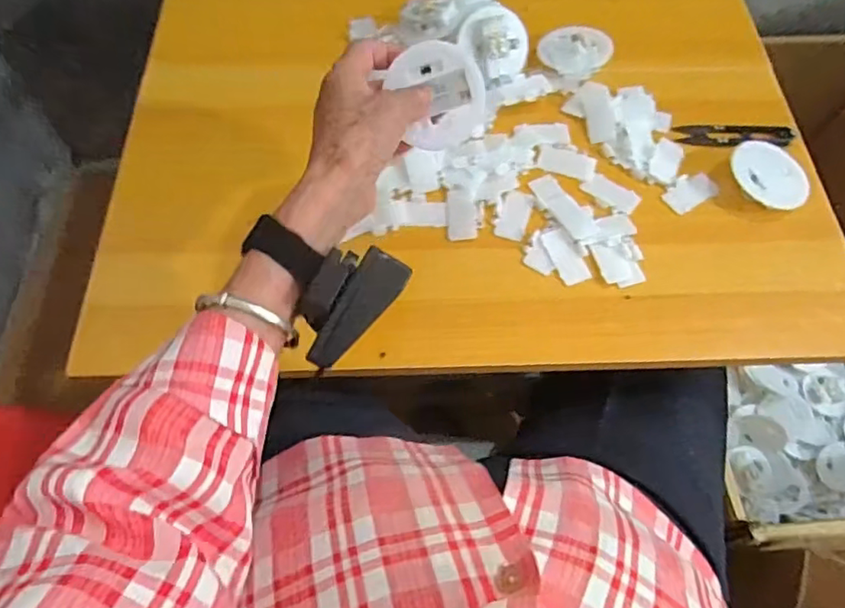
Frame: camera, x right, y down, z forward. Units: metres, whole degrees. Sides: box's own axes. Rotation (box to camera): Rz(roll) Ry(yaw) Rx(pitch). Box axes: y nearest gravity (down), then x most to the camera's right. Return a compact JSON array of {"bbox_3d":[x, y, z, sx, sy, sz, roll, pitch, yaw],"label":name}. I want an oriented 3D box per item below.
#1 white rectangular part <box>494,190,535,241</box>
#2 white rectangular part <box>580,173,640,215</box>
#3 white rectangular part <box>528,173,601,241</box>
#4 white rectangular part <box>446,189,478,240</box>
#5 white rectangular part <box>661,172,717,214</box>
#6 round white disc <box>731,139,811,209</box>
[{"bbox_3d":[0.076,-0.073,0.478,0.024,0.005,0.044,18,62,9],"label":"white rectangular part"},{"bbox_3d":[0.157,-0.092,0.486,0.046,0.004,0.022,30,64,15],"label":"white rectangular part"},{"bbox_3d":[0.116,-0.081,0.481,0.024,0.005,0.071,-24,64,-14],"label":"white rectangular part"},{"bbox_3d":[0.032,-0.073,0.476,0.023,0.010,0.043,-2,61,-3],"label":"white rectangular part"},{"bbox_3d":[0.224,-0.095,0.491,0.045,0.005,0.028,-28,65,-16],"label":"white rectangular part"},{"bbox_3d":[0.286,-0.105,0.479,0.061,0.011,0.061,2,69,-7],"label":"round white disc"}]

